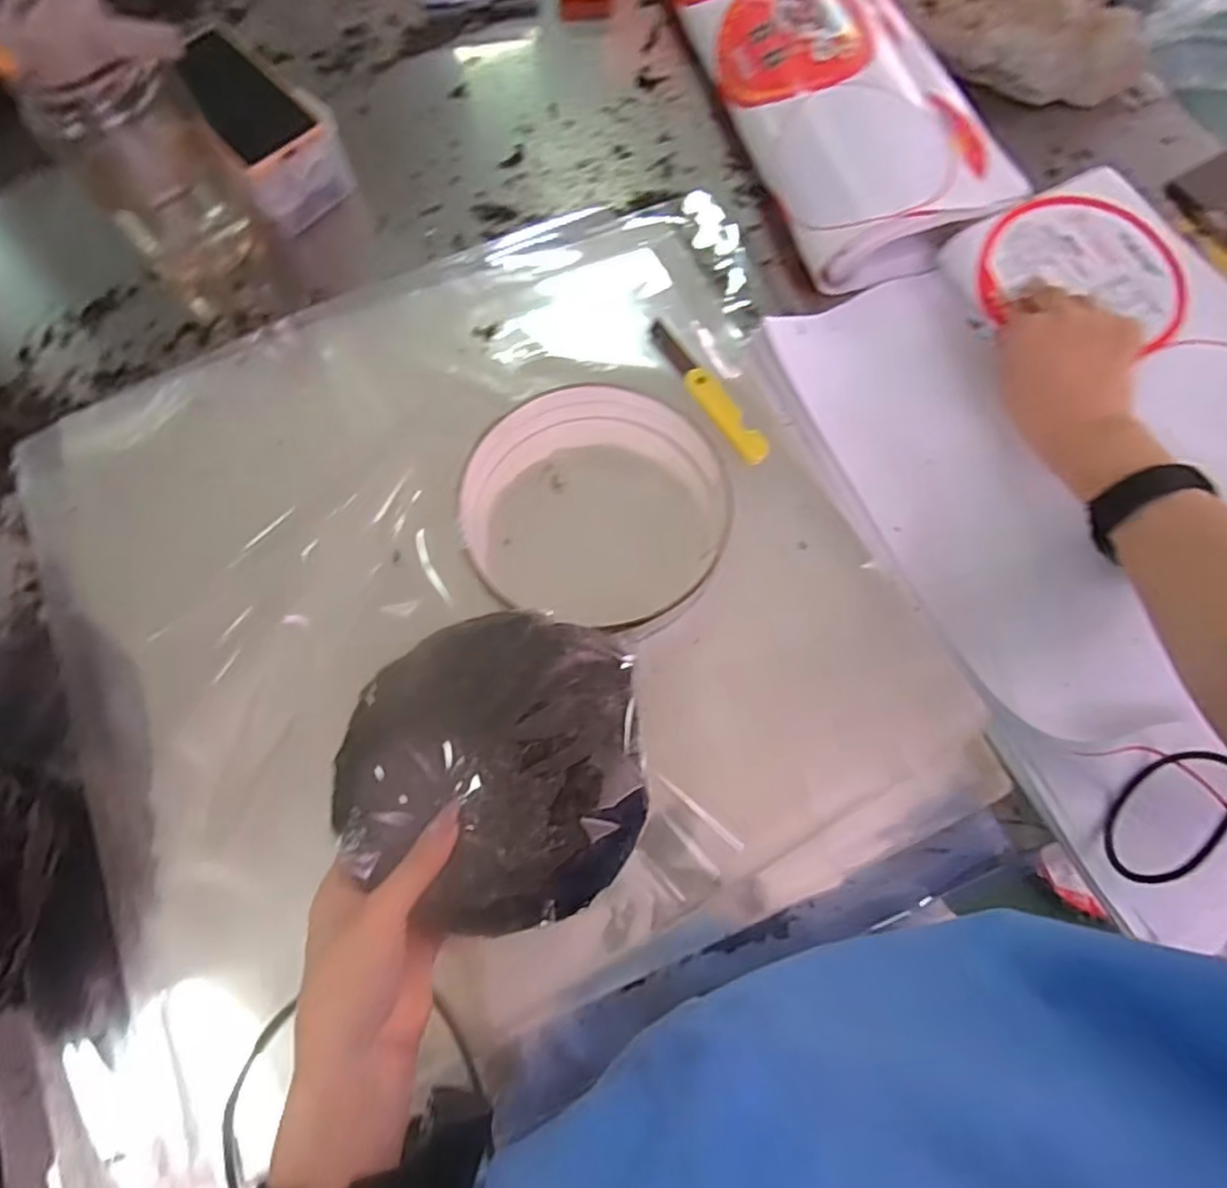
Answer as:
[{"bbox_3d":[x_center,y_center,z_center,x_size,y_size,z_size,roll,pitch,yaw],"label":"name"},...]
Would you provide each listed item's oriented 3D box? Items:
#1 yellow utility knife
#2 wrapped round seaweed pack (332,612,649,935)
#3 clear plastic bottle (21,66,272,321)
[{"bbox_3d":[0.073,-0.162,0.536,0.024,0.015,0.143,-35,75,-9],"label":"yellow utility knife"},{"bbox_3d":[-0.067,0.099,0.386,0.165,0.030,0.164,0,73,1],"label":"wrapped round seaweed pack"},{"bbox_3d":[-0.342,-0.312,0.530,0.101,0.149,0.101,-34,74,-9],"label":"clear plastic bottle"}]

